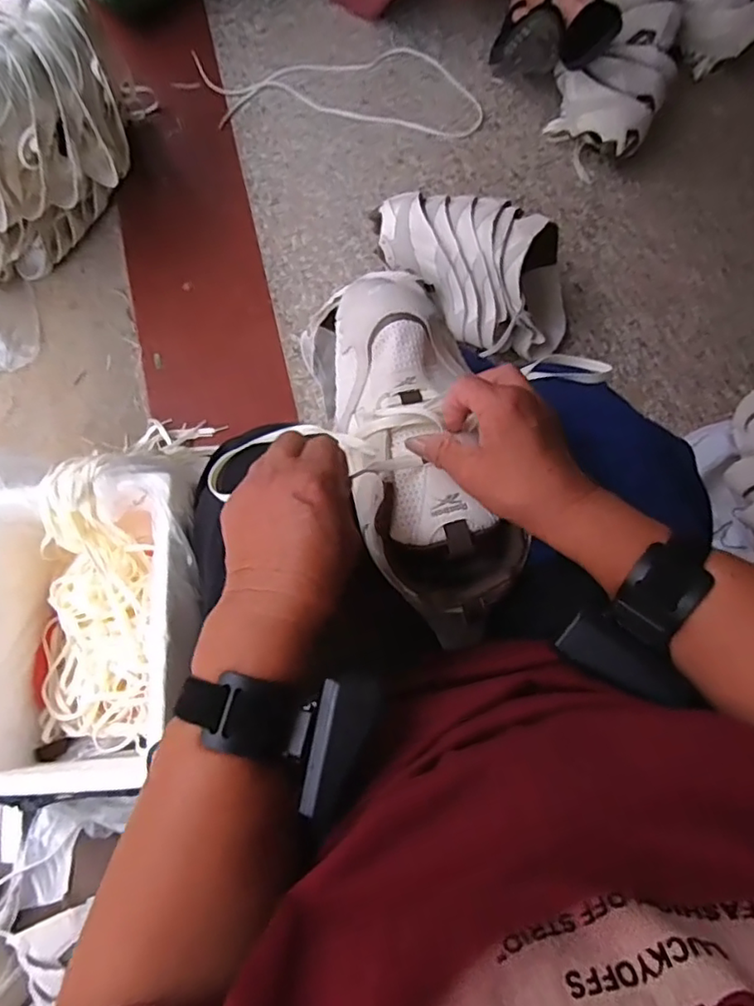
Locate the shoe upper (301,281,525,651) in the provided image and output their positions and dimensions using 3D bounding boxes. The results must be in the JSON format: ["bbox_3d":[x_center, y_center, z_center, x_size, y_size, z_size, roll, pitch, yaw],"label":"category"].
[{"bbox_3d":[0.030,-0.044,0.443,0.113,0.059,0.278,-16,78,-4],"label":"shoe upper"}]

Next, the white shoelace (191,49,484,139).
[{"bbox_3d":[-0.070,-0.732,1.058,0.511,0.010,0.178,1,77,0],"label":"white shoelace"}]

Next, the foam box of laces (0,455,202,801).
[{"bbox_3d":[-0.354,0.134,0.720,0.254,0.154,0.380,-1,74,-3],"label":"foam box of laces"}]

